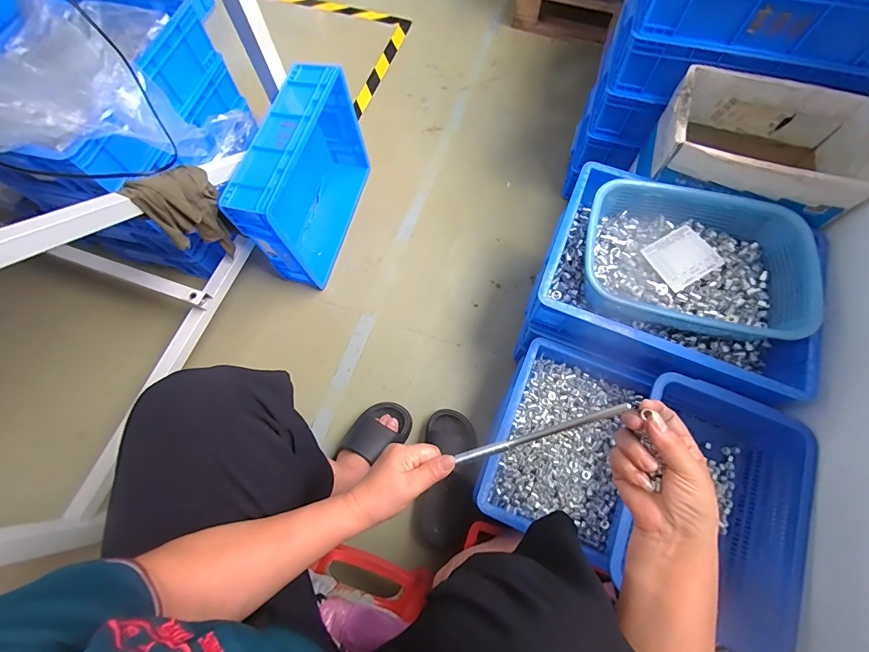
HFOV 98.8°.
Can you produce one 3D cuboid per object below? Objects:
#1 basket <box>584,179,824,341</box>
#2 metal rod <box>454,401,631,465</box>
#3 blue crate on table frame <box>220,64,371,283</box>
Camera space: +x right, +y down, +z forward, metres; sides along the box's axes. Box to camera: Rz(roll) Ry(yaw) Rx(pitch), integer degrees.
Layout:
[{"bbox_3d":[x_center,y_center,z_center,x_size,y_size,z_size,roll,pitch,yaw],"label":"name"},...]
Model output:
[{"bbox_3d":[0.419,-0.115,0.618,0.332,0.075,0.236,14,71,6],"label":"basket"},{"bbox_3d":[0.102,0.111,0.378,0.182,0.010,0.010,-27,69,24],"label":"metal rod"},{"bbox_3d":[-0.302,-0.341,0.882,0.135,0.299,0.404,13,71,6],"label":"blue crate on table frame"}]

